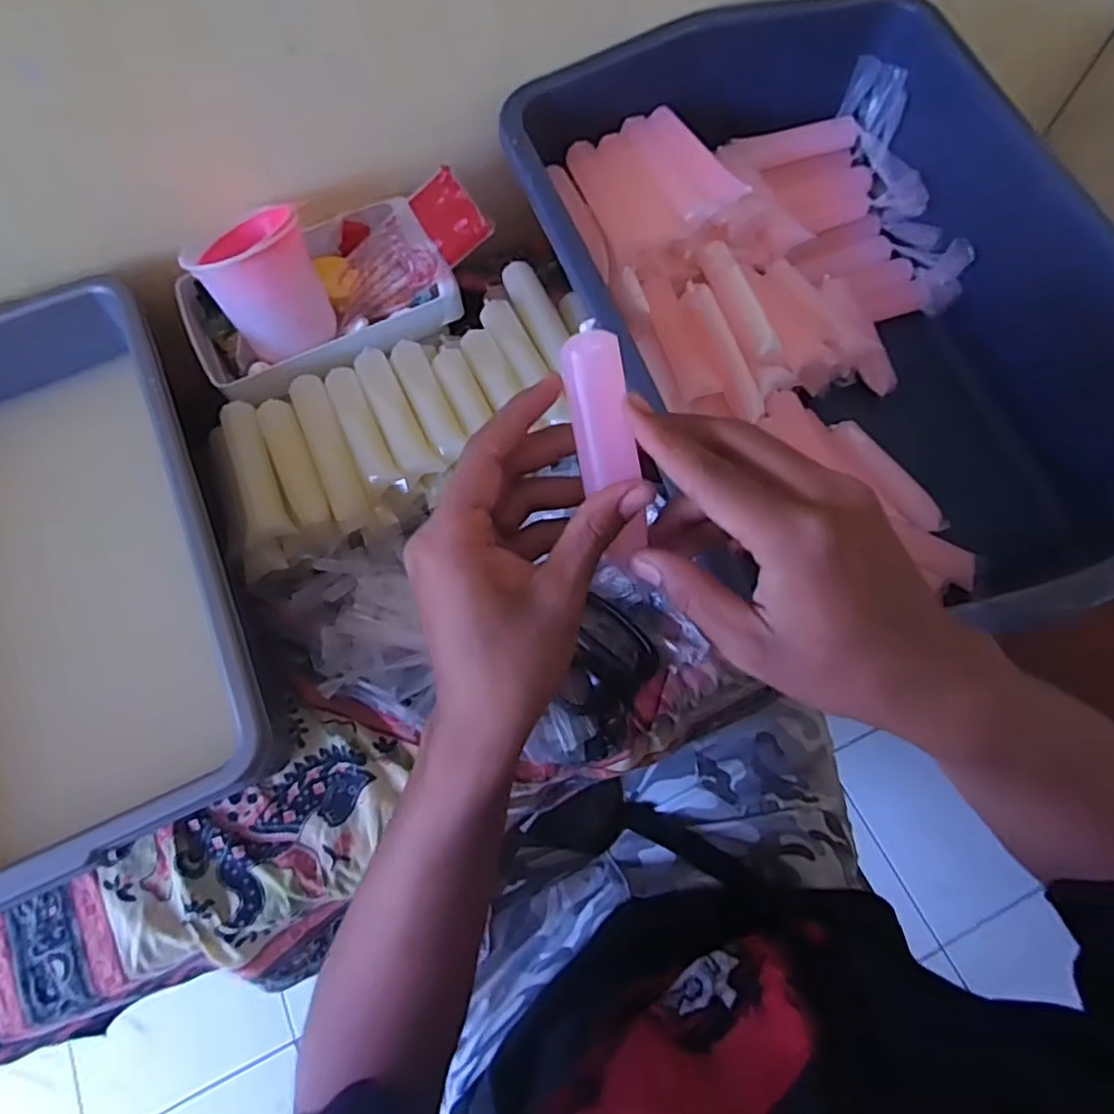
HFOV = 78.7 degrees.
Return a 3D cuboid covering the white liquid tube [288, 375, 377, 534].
[{"bbox_3d":[-0.159,-0.073,0.482,0.024,0.021,0.122,-23,70,-6],"label":"white liquid tube"}]

